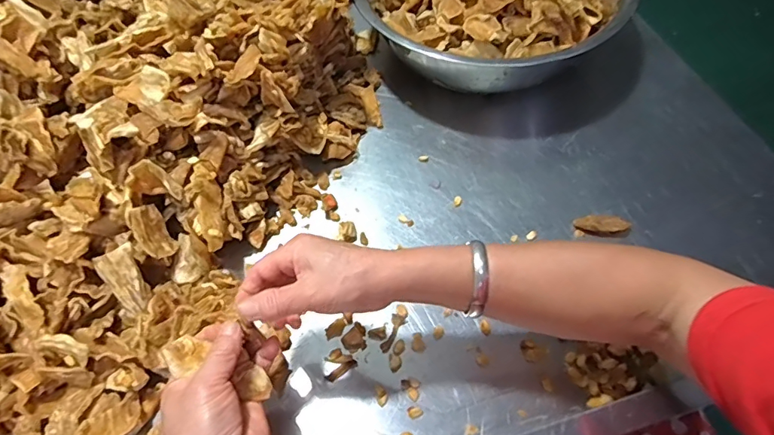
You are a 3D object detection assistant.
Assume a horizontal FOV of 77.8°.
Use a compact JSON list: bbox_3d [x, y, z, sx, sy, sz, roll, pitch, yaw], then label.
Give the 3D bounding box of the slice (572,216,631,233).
[{"bbox_3d":[0.236,0.009,0.527,0.054,0.016,0.020,2,56,4],"label":"slice"}]

